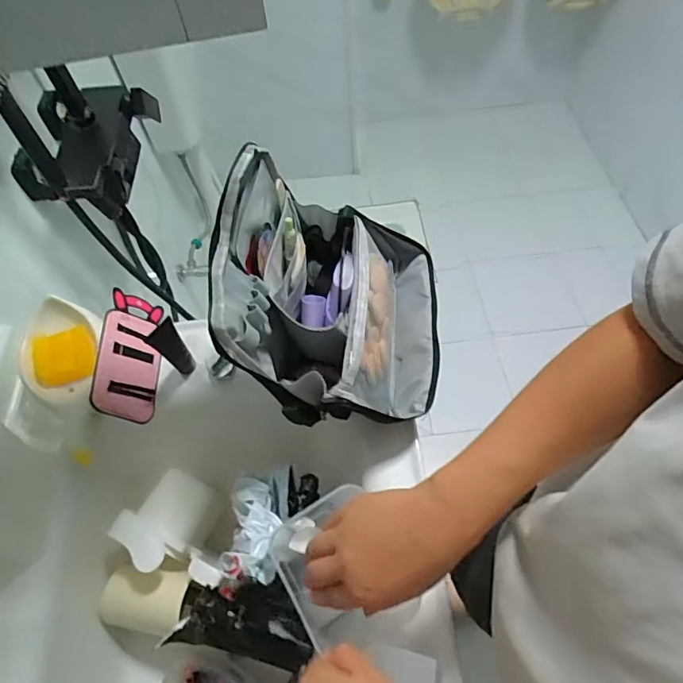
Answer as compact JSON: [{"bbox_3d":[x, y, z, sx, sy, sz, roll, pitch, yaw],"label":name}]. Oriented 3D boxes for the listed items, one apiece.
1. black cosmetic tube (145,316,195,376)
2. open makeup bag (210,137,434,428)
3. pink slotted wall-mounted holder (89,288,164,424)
[{"bbox_3d":[-0.192,0.006,0.556,0.032,0.089,0.022,-38,62,-19],"label":"black cosmetic tube"},{"bbox_3d":[-0.001,-0.053,0.497,0.196,0.191,0.230,1,57,6],"label":"open makeup bag"},{"bbox_3d":[-0.246,0.014,0.573,0.012,0.068,0.163,-35,49,36],"label":"pink slotted wall-mounted holder"}]

